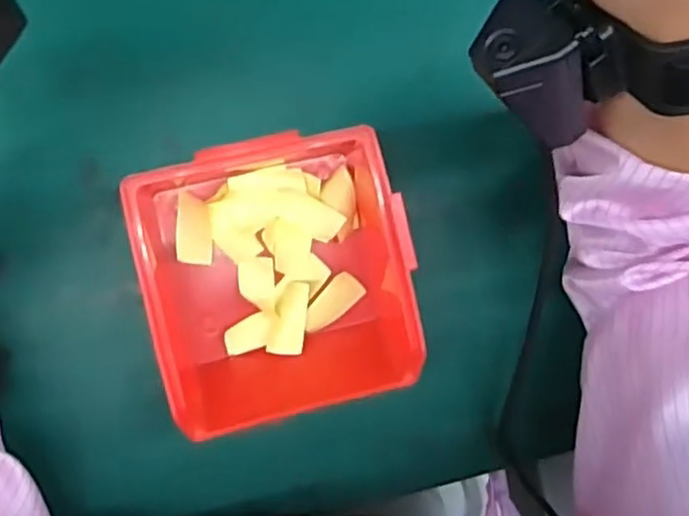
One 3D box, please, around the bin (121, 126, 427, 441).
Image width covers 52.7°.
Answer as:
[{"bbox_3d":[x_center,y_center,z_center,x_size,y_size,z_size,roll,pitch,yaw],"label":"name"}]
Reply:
[{"bbox_3d":[-0.034,0.013,0.358,0.124,0.067,0.134,-13,95,-7],"label":"bin"}]

